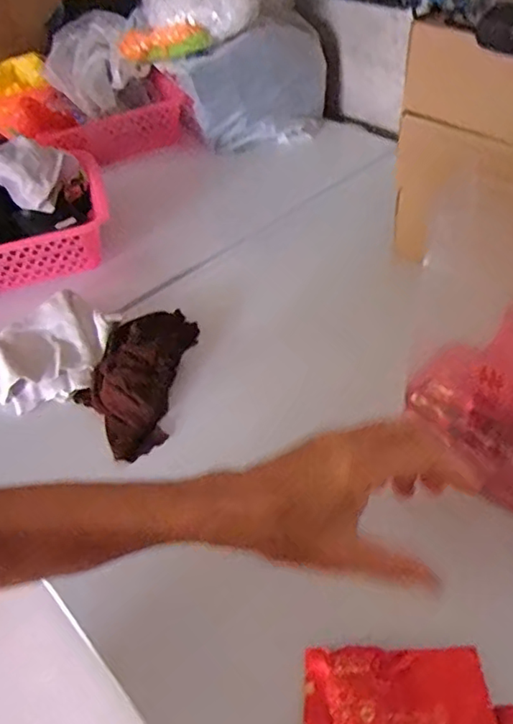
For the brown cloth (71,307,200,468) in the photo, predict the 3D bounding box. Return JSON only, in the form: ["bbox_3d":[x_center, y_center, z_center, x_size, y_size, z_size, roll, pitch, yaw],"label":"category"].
[{"bbox_3d":[-0.119,0.006,0.570,0.092,0.033,0.177,3,46,10],"label":"brown cloth"}]

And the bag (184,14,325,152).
[{"bbox_3d":[0.009,-0.432,0.909,0.225,0.151,0.085,-26,48,-18],"label":"bag"}]

